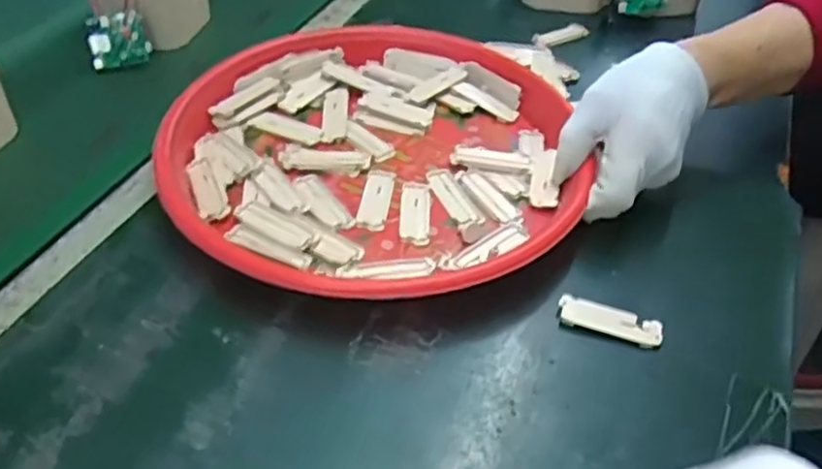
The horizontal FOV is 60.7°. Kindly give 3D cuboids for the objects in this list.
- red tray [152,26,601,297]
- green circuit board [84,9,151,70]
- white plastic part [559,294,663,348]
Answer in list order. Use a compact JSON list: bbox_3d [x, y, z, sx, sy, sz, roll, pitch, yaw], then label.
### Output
[{"bbox_3d":[-0.020,-0.060,0.503,0.297,0.035,0.281,-21,48,-22],"label":"red tray"},{"bbox_3d":[-0.248,-0.165,0.594,0.047,0.043,0.007,-12,14,-8],"label":"green circuit board"},{"bbox_3d":[0.119,0.051,0.417,0.059,0.008,0.020,12,45,11],"label":"white plastic part"}]

